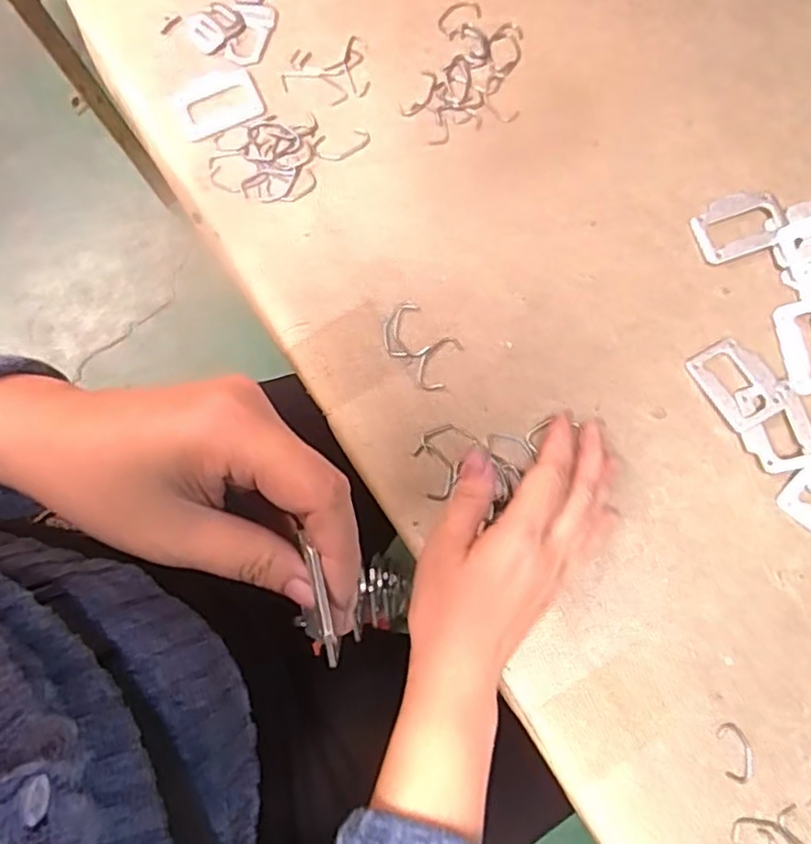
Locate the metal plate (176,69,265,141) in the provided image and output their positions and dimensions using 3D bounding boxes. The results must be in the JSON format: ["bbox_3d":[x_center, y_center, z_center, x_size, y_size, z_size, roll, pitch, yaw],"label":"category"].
[{"bbox_3d":[-0.116,-0.197,0.418,0.053,0.005,0.037,-20,81,0],"label":"metal plate"}]

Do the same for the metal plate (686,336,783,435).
[{"bbox_3d":[0.191,-0.024,0.383,0.038,0.007,0.051,-33,79,-7],"label":"metal plate"}]

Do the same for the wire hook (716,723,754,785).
[{"bbox_3d":[0.174,0.174,0.350,0.015,0.004,0.030,-9,80,-1],"label":"wire hook"}]

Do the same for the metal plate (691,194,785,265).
[{"bbox_3d":[0.198,-0.117,0.396,0.050,0.005,0.037,-15,80,-2],"label":"metal plate"}]

